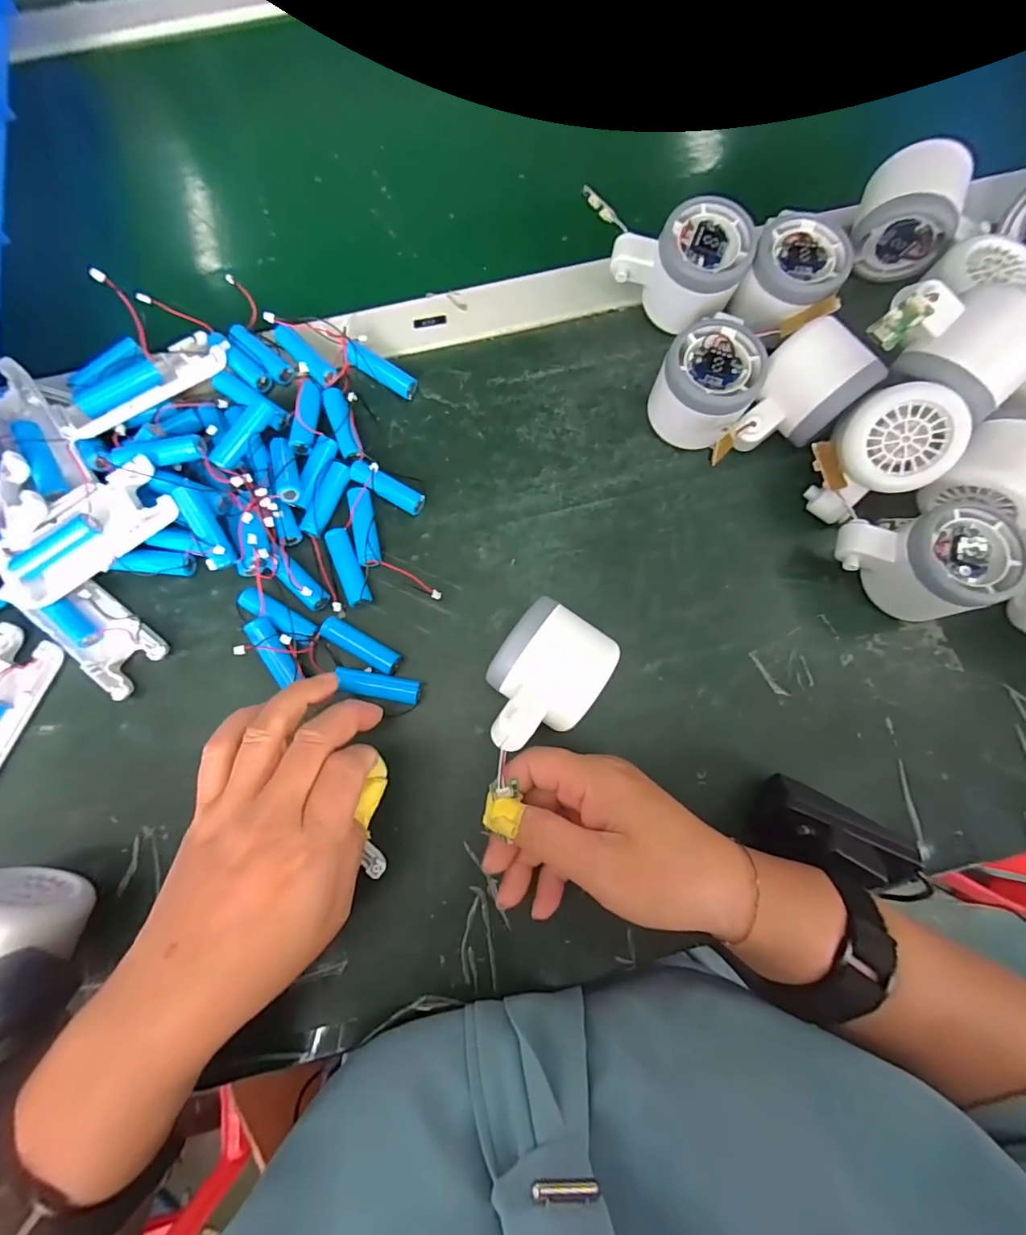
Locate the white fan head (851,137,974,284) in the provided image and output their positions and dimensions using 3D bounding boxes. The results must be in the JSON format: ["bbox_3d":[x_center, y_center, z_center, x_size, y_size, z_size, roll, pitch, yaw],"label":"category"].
[{"bbox_3d":[0.266,-0.274,0.327,0.060,0.056,0.049,24,79,4],"label":"white fan head"}]

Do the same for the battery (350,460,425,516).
[{"bbox_3d":[-0.082,-0.084,0.313,0.050,0.014,0.015,32,80,-5],"label":"battery"}]

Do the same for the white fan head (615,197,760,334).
[{"bbox_3d":[0.112,-0.235,0.329,0.081,0.056,0.059,35,80,5],"label":"white fan head"}]

